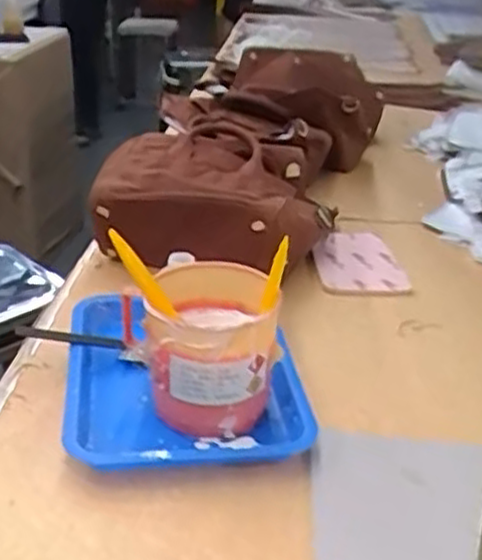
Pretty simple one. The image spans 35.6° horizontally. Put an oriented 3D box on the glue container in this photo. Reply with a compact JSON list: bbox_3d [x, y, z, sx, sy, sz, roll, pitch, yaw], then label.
[{"bbox_3d":[-0.024,0.063,0.714,0.117,0.126,0.140,3,27,3],"label":"glue container"}]

